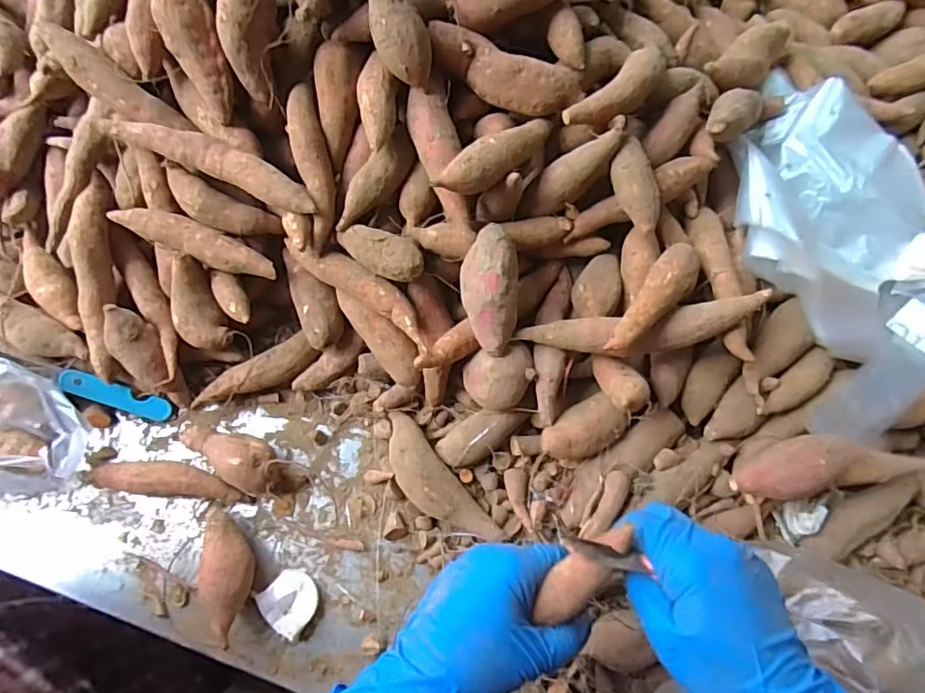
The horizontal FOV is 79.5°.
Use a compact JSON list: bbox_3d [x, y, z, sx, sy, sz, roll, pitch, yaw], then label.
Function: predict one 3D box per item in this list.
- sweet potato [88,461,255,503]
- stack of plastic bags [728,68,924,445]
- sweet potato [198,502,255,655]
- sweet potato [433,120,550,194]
[{"bbox_3d":[-0.250,0.112,0.465,0.140,0.035,0.025,5,70,0],"label":"sweet potato"},{"bbox_3d":[0.358,-0.092,0.471,0.253,0.079,0.371,-18,71,-8],"label":"stack of plastic bags"},{"bbox_3d":[-0.185,0.177,0.439,0.043,0.040,0.101,-15,71,-7],"label":"sweet potato"},{"bbox_3d":[0.030,-0.144,0.421,0.119,0.029,0.029,-37,74,-27],"label":"sweet potato"}]

